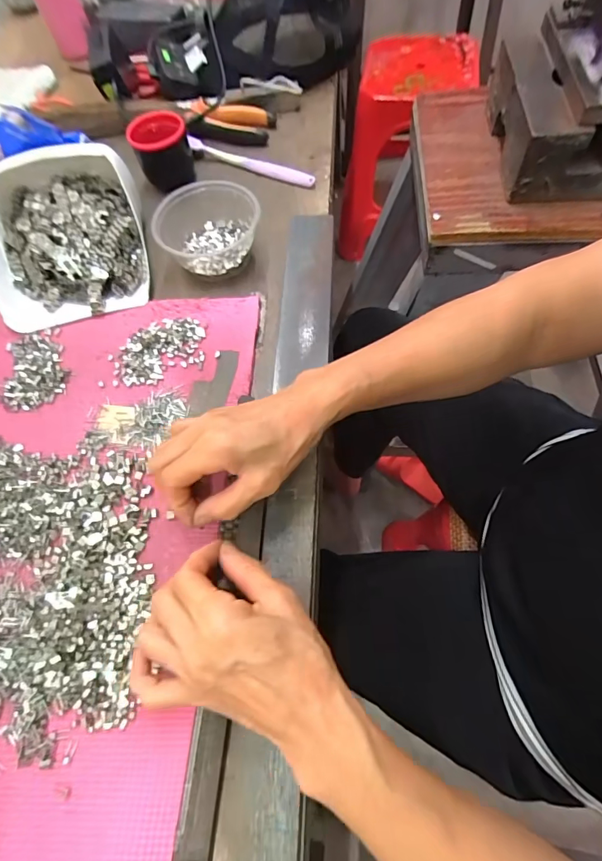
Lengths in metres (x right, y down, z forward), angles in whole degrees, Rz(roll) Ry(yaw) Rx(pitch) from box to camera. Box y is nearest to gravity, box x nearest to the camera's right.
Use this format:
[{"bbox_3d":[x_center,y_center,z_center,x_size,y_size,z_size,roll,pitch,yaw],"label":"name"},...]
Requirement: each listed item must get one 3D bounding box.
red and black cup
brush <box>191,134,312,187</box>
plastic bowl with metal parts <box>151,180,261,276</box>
[{"bbox_3d":[-0.163,-0.329,0.515,0.064,0.064,0.061,-21,65,-5],"label":"red and black cup"},{"bbox_3d":[-0.062,-0.331,0.531,0.173,0.015,0.016,24,68,13],"label":"brush"},{"bbox_3d":[-0.095,-0.210,0.456,0.109,0.051,0.093,-4,64,3],"label":"plastic bowl with metal parts"}]

